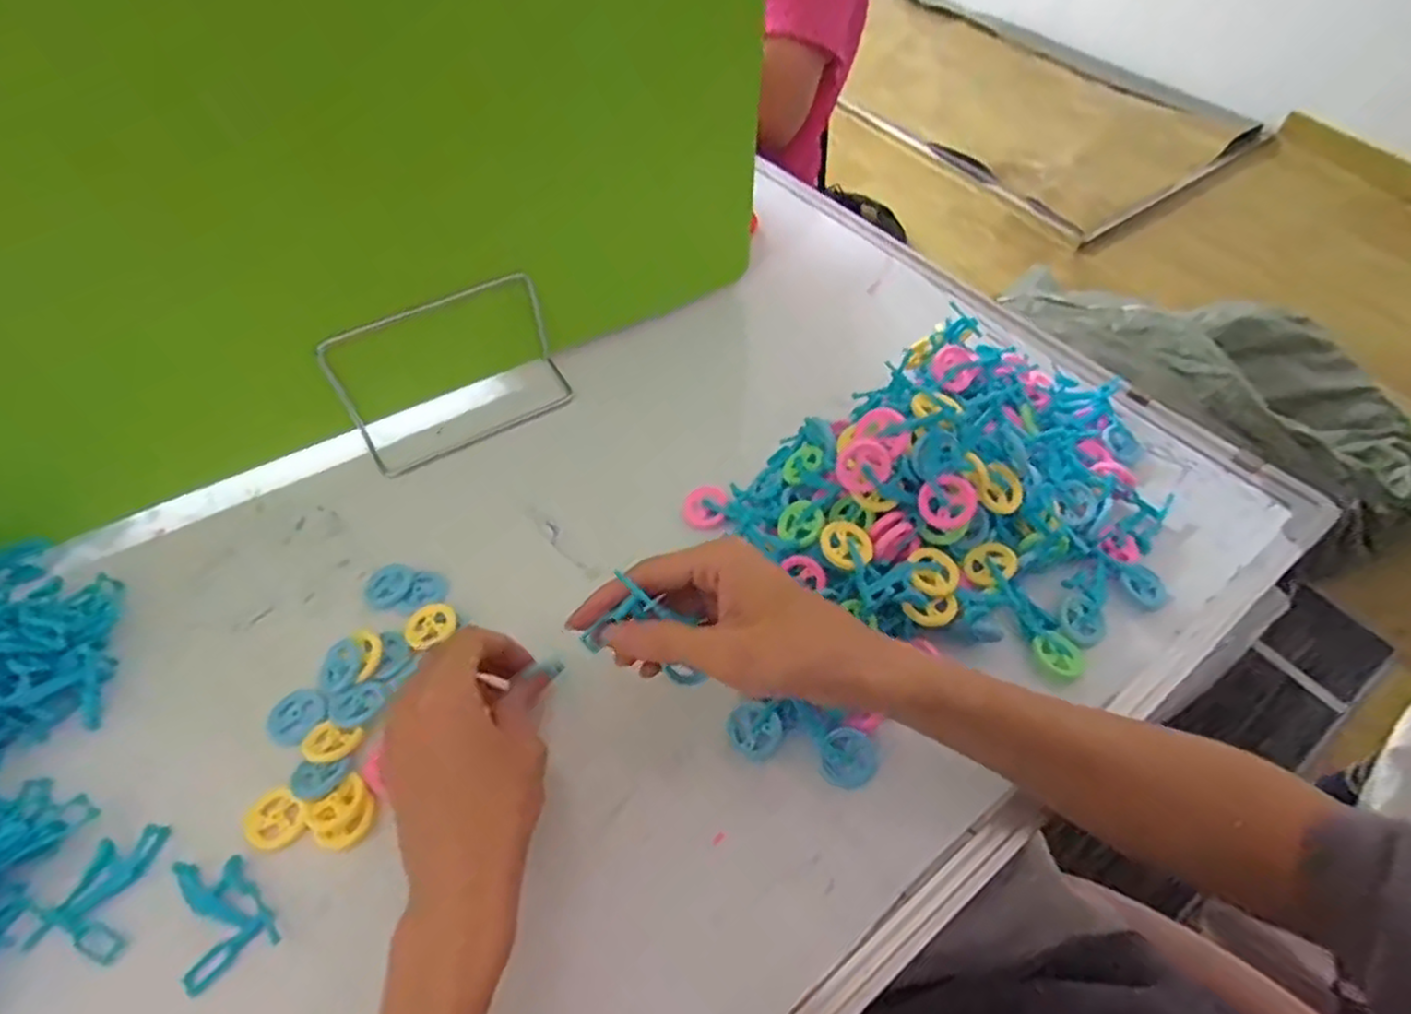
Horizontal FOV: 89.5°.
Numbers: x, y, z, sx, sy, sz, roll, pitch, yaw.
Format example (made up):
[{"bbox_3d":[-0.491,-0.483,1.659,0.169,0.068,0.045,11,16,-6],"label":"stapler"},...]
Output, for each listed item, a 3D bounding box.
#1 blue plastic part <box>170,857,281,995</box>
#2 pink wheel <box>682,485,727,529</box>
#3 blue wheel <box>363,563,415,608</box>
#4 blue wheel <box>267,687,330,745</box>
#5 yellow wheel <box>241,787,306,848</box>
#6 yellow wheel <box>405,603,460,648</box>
[{"bbox_3d":[-0.225,0.186,0.331,0.039,0.011,0.056,-28,58,-18],"label":"blue plastic part"},{"bbox_3d":[0.000,-0.002,0.471,0.029,0.010,0.035,10,54,8],"label":"pink wheel"},{"bbox_3d":[-0.195,0.047,0.436,0.033,0.004,0.030,13,56,22],"label":"blue wheel"},{"bbox_3d":[-0.221,0.113,0.385,0.029,0.010,0.026,-28,58,-19],"label":"blue wheel"},{"bbox_3d":[-0.214,0.155,0.355,0.032,0.005,0.027,10,55,8],"label":"yellow wheel"},{"bbox_3d":[-0.160,0.068,0.414,0.030,0.004,0.026,-28,58,-19],"label":"yellow wheel"}]

